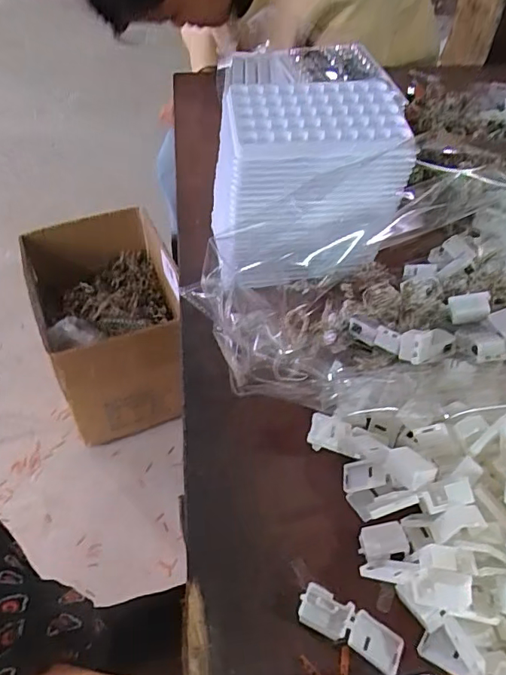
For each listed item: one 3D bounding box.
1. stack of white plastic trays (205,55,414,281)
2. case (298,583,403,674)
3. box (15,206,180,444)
[{"bbox_3d":[0.037,-0.121,0.412,0.146,0.124,0.098,-5,50,-5],"label":"stack of white plastic trays"},{"bbox_3d":[0.052,0.152,0.273,0.056,0.011,0.021,24,53,18],"label":"case"},{"bbox_3d":[-0.304,-0.036,1.159,0.289,0.290,0.435,-15,52,-13],"label":"box"}]

